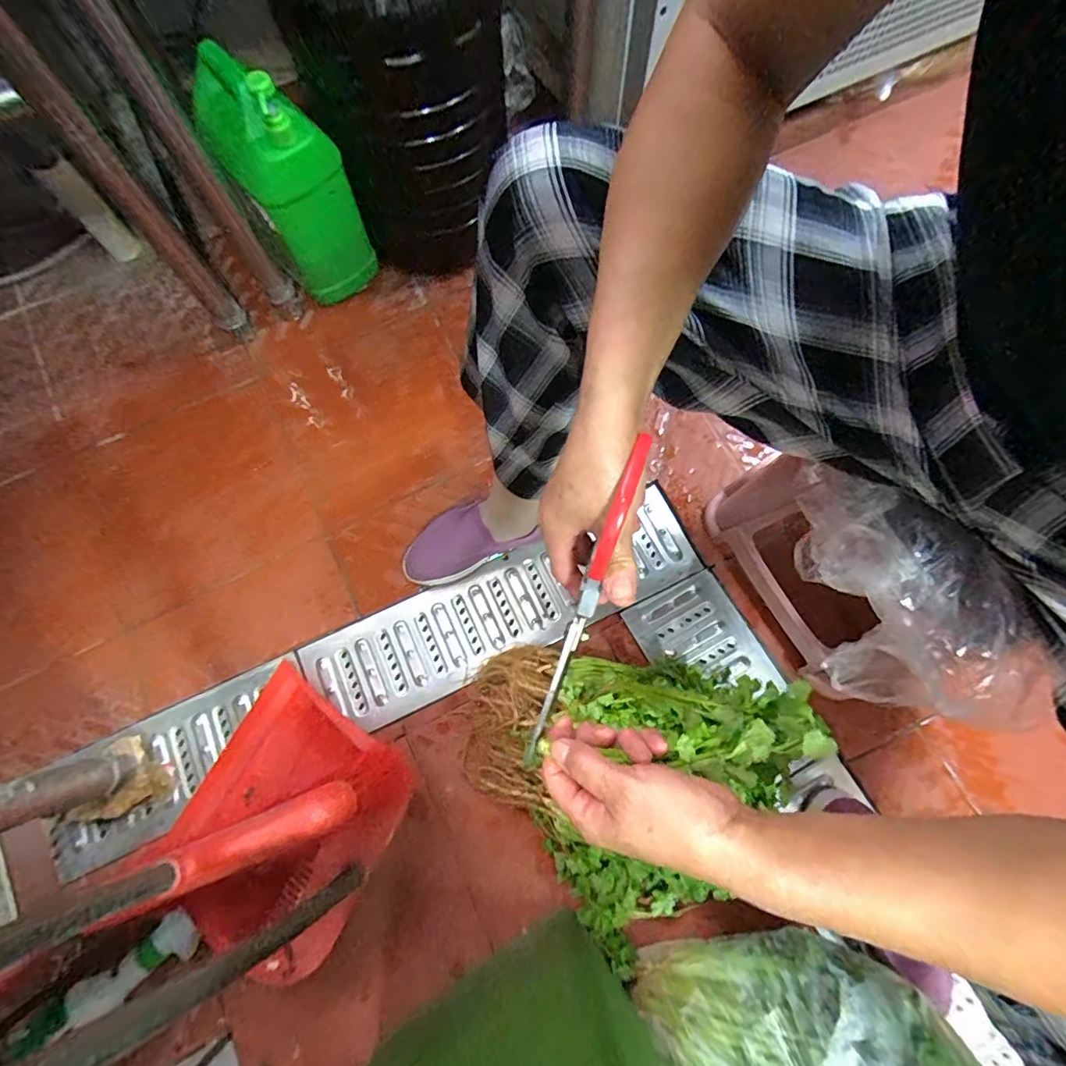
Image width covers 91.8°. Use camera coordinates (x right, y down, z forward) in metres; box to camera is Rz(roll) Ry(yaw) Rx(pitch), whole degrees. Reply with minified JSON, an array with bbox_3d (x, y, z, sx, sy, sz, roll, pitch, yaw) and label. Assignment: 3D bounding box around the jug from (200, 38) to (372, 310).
[{"bbox_3d":[-0.326,-0.467,0.710,0.125,0.317,0.123,-40,76,-11],"label":"jug"}]

